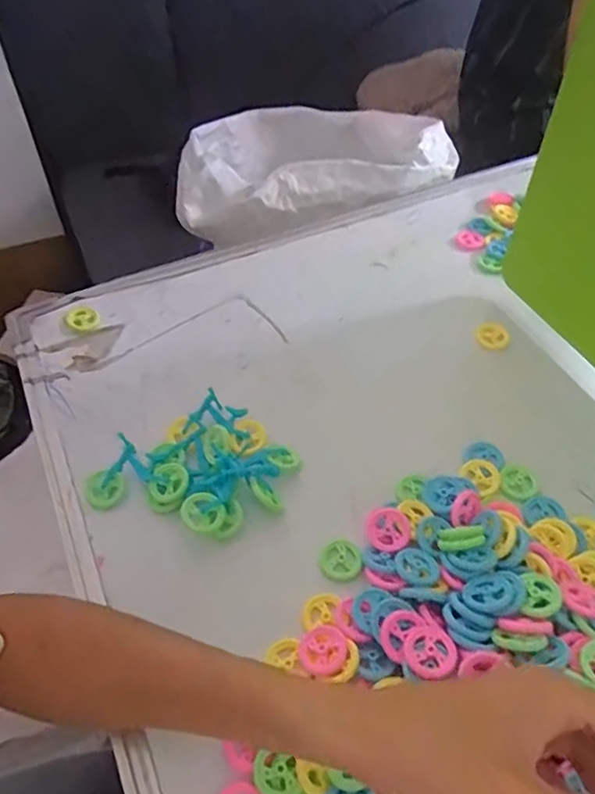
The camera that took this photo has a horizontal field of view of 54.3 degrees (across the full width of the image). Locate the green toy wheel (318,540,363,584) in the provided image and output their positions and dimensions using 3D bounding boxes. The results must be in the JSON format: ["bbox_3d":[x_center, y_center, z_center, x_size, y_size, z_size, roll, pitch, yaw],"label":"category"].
[{"bbox_3d":[0.030,0.112,0.398,0.029,0.005,0.029,0,49,0],"label":"green toy wheel"}]

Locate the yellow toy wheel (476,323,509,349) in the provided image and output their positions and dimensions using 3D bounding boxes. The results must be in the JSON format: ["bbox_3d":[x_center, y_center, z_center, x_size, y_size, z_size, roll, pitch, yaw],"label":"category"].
[{"bbox_3d":[0.182,-0.056,0.543,0.029,0.012,0.030,0,49,0],"label":"yellow toy wheel"}]

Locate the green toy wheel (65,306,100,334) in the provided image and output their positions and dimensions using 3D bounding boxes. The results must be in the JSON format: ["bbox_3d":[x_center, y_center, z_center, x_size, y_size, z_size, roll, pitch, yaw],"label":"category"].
[{"bbox_3d":[-0.209,-0.075,0.565,0.030,0.004,0.029,5,68,-13],"label":"green toy wheel"}]

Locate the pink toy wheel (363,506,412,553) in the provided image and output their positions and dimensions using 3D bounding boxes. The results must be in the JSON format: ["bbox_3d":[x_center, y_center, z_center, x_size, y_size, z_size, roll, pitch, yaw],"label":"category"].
[{"bbox_3d":[0.061,0.090,0.398,0.030,0.004,0.030,-4,74,14],"label":"pink toy wheel"}]

